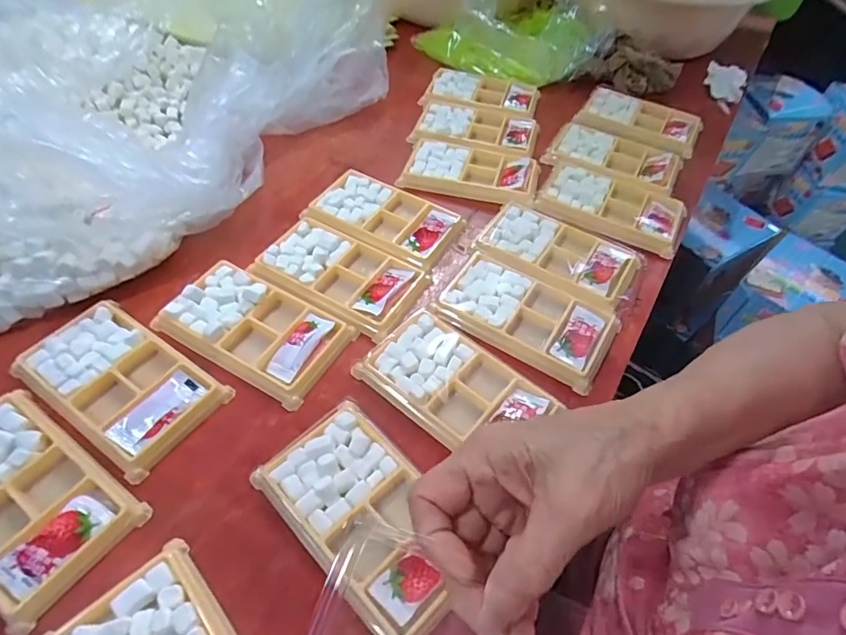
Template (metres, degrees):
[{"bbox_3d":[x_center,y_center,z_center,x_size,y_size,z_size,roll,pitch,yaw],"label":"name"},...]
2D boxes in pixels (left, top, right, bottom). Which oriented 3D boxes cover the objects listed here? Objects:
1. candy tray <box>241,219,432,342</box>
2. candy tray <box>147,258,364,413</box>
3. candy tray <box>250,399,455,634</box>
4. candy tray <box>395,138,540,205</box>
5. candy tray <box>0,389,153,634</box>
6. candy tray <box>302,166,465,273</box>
[{"bbox_3d":[-0.069,-0.037,0.417,0.132,0.016,0.076,25,55,14],"label":"candy tray"},{"bbox_3d":[-0.127,0.007,0.379,0.130,0.019,0.075,26,56,14],"label":"candy tray"},{"bbox_3d":[-0.033,0.116,0.300,0.134,0.011,0.077,40,60,23],"label":"candy tray"},{"bbox_3d":[0.051,-0.152,0.514,0.133,0.015,0.077,14,53,6],"label":"candy tray"},{"bbox_3d":[-0.239,0.103,0.293,0.132,0.011,0.077,32,57,18],"label":"candy tray"},{"bbox_3d":[-0.035,-0.091,0.464,0.131,0.018,0.076,24,55,13],"label":"candy tray"}]

